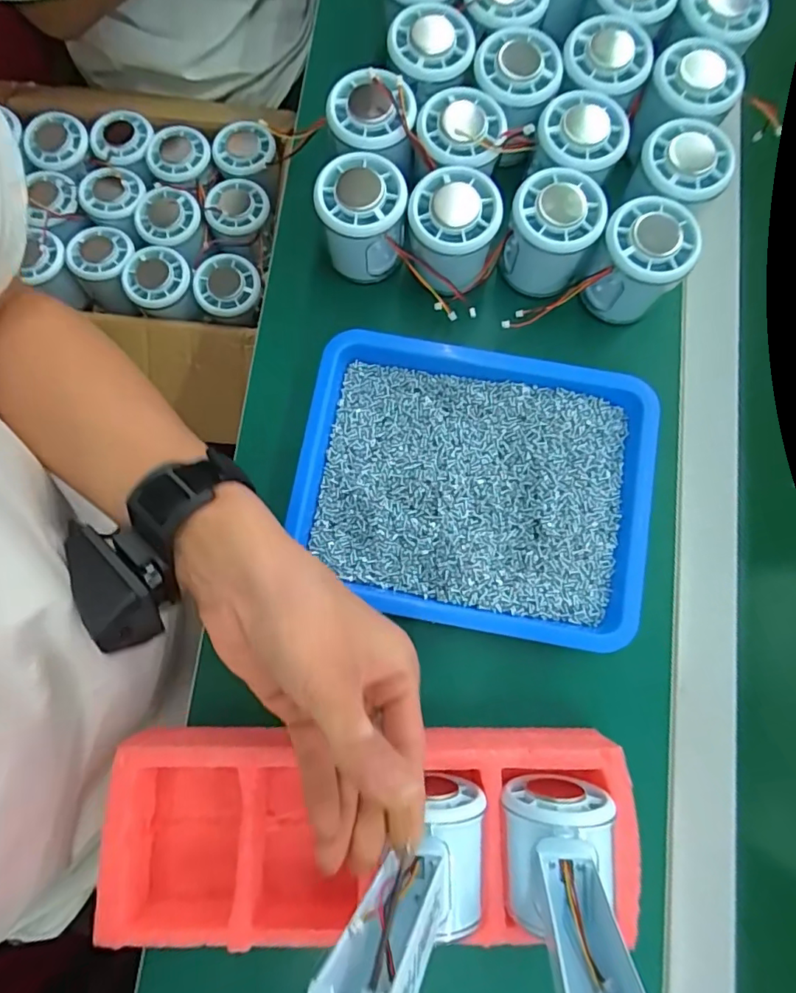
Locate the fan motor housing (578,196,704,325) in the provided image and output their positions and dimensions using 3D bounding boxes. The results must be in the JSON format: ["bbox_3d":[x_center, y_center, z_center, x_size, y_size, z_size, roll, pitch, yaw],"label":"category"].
[{"bbox_3d":[0.157,-0.152,0.342,0.055,0.060,0.054,0,80,-1],"label":"fan motor housing"}]

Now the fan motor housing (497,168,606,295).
[{"bbox_3d":[0.100,-0.173,0.342,0.054,0.057,0.049,22,80,3],"label":"fan motor housing"}]

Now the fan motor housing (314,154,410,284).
[{"bbox_3d":[-0.023,-0.180,0.344,0.054,0.056,0.053,5,80,0],"label":"fan motor housing"}]

